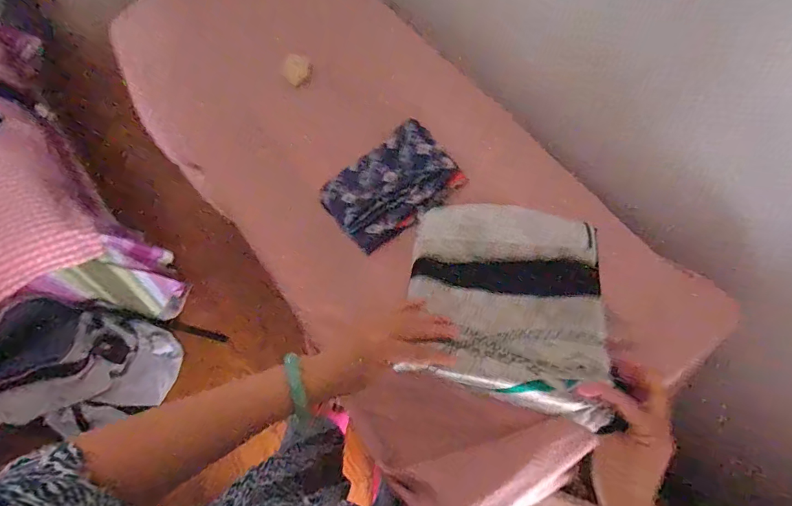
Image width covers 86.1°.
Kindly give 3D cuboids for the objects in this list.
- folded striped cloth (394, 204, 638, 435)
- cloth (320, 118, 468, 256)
[{"bbox_3d":[0.130,0.053,0.516,0.222,0.070,0.255,7,68,5],"label":"folded striped cloth"},{"bbox_3d":[-0.010,-0.096,0.613,0.181,0.017,0.129,-36,74,5],"label":"cloth"}]

